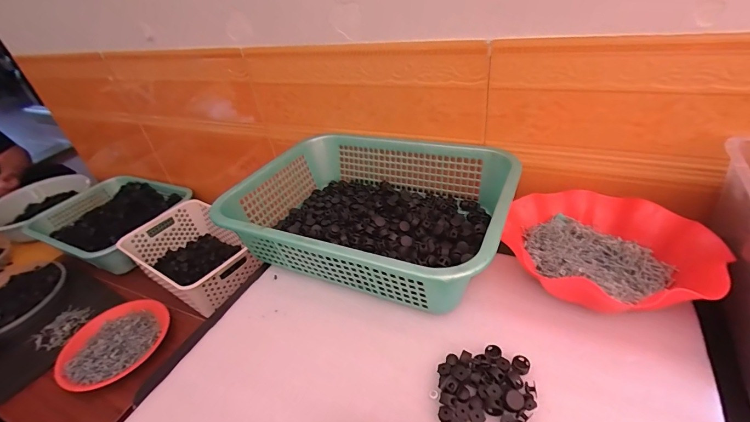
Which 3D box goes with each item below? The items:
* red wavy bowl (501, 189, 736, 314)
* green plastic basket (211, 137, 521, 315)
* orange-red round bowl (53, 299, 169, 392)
[{"bbox_3d":[0.276,0.038,0.428,0.202,0.062,0.217,-6,37,4],"label":"red wavy bowl"},{"bbox_3d":[-0.005,-0.011,0.536,0.385,0.101,0.298,11,41,25],"label":"green plastic basket"},{"bbox_3d":[-0.516,0.261,0.713,0.187,0.034,0.196,-26,40,-21],"label":"orange-red round bowl"}]

